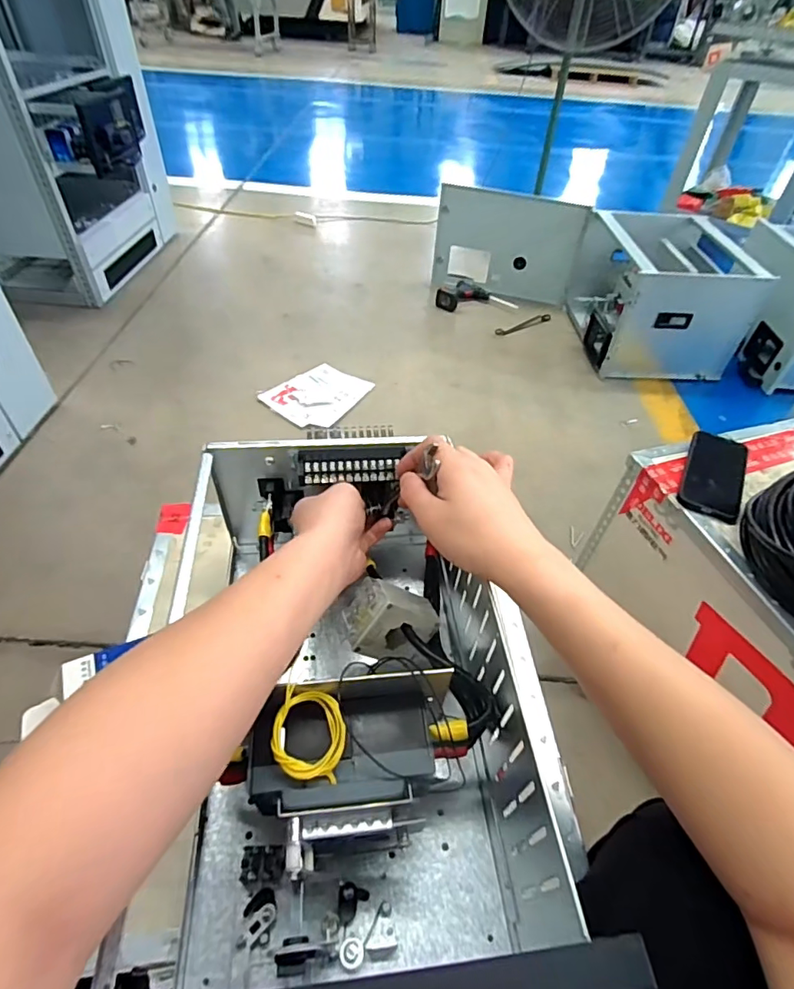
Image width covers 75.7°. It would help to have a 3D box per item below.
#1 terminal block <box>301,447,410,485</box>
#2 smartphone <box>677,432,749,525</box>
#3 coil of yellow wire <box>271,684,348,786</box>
[{"bbox_3d":[-0.047,-0.029,0.517,0.102,0.030,0.022,-4,47,-2],"label":"terminal block"},{"bbox_3d":[0.462,-0.029,0.745,0.078,0.012,0.162,20,59,19],"label":"smartphone"},{"bbox_3d":[-0.060,0.165,0.353,0.049,0.014,0.054,14,58,-7],"label":"coil of yellow wire"}]

